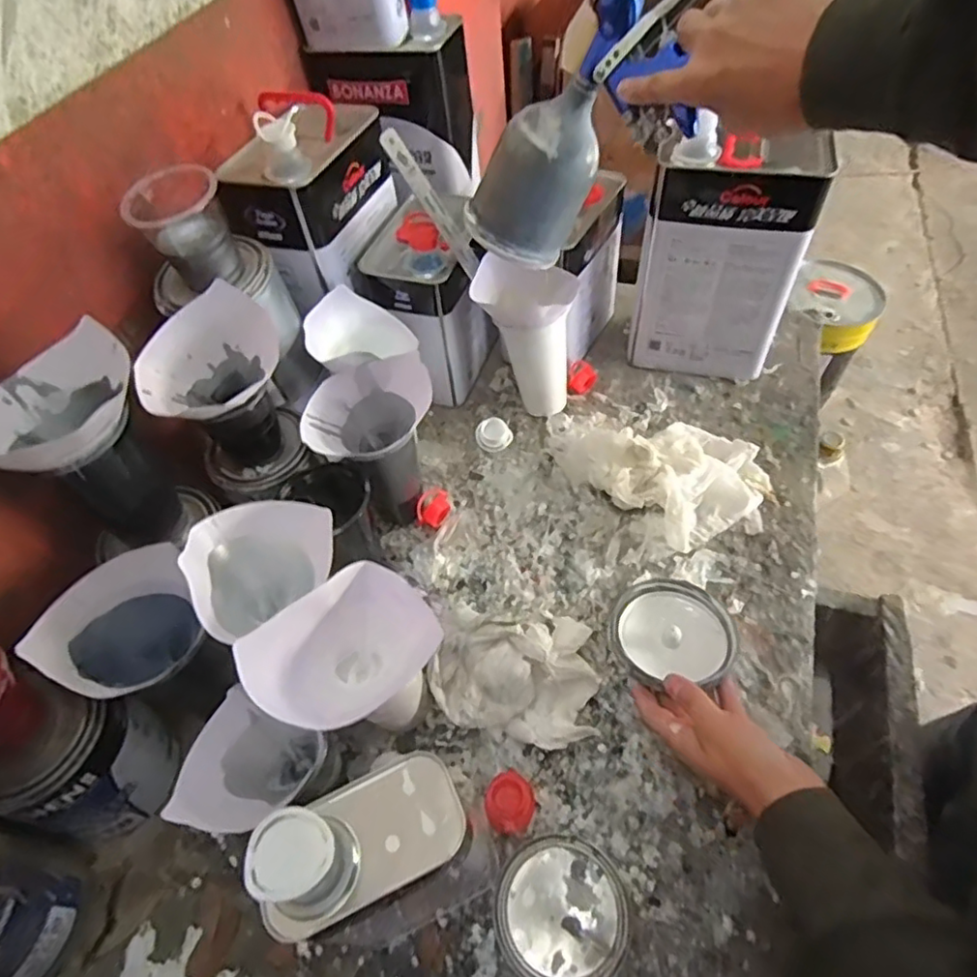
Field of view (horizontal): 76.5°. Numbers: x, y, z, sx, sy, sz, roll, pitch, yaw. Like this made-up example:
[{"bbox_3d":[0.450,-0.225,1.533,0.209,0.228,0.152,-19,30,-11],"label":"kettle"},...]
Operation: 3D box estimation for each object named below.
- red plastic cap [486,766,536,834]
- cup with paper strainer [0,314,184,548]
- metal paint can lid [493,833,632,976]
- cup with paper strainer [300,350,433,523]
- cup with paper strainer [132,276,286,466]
[{"bbox_3d":[0.017,0.254,0.505,0.039,0.013,0.043,5,54,8],"label":"red plastic cap"},{"bbox_3d":[-0.299,-0.021,0.479,0.115,0.148,0.107,-35,58,-20],"label":"cup with paper strainer"},{"bbox_3d":[0.055,0.314,0.461,0.094,0.011,0.095,-2,53,3],"label":"metal paint can lid"},{"bbox_3d":[-0.110,-0.039,0.630,0.123,0.157,0.100,-14,54,-6],"label":"cup with paper strainer"},{"bbox_3d":[-0.230,-0.084,0.548,0.100,0.130,0.119,34,63,25],"label":"cup with paper strainer"}]

